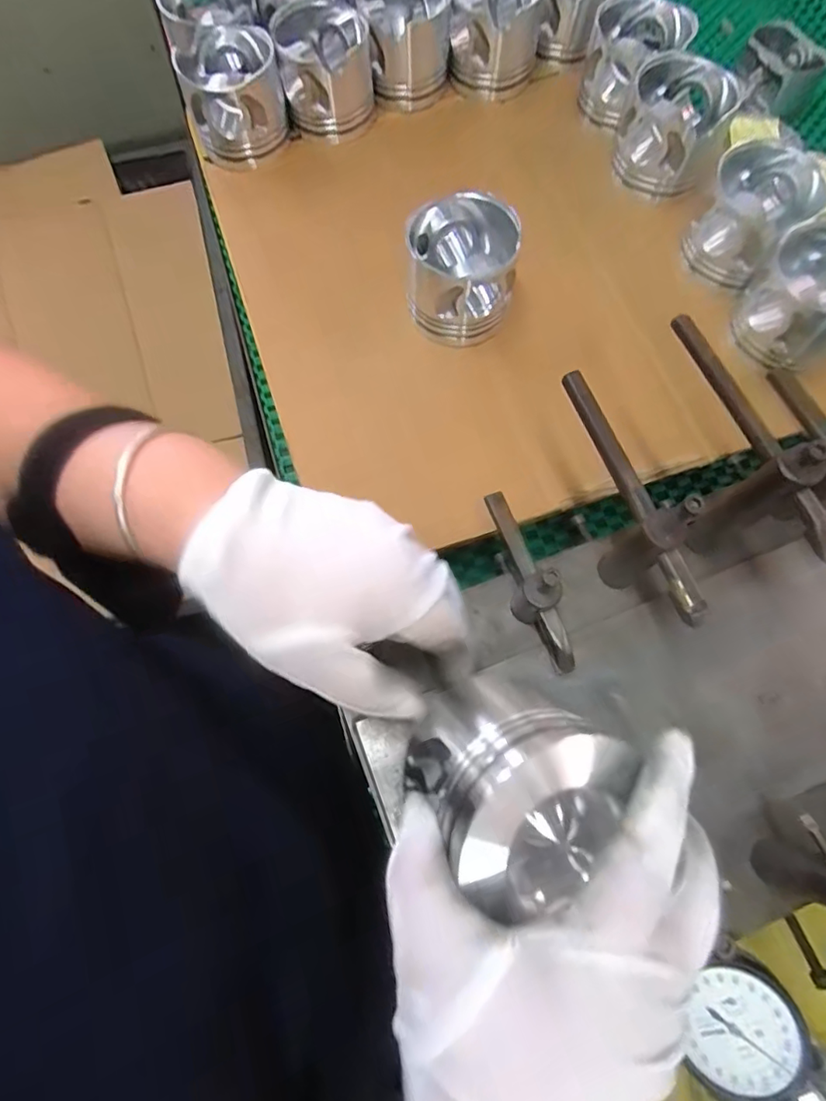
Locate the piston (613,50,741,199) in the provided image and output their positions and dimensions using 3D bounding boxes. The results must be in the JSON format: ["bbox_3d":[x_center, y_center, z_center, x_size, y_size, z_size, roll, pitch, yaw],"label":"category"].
[{"bbox_3d":[0.230,-0.375,0.495,0.084,0.073,0.083,0,72,1],"label":"piston"}]

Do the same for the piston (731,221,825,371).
[{"bbox_3d":[0.306,-0.194,0.439,0.104,0.072,0.094,-34,75,-9],"label":"piston"}]

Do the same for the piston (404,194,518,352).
[{"bbox_3d":[0.039,-0.225,0.441,0.083,0.069,0.081,1,72,2],"label":"piston"}]

